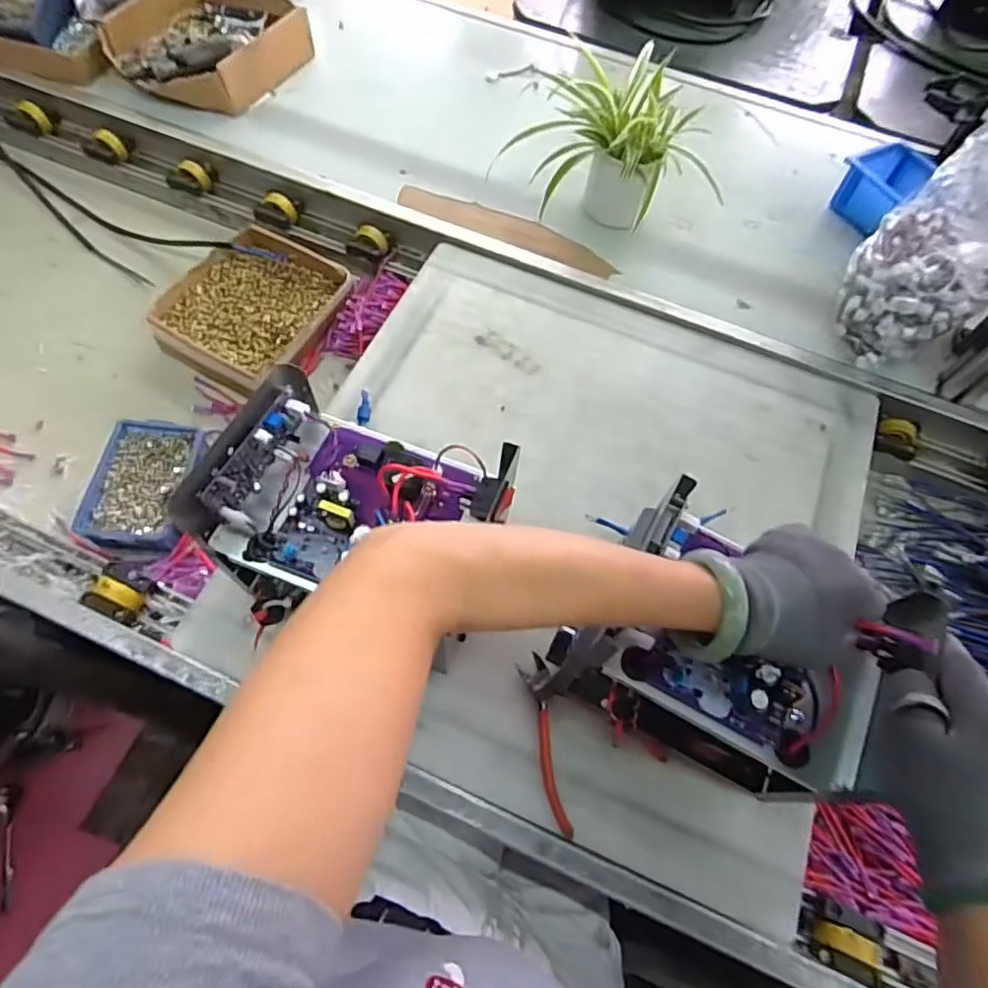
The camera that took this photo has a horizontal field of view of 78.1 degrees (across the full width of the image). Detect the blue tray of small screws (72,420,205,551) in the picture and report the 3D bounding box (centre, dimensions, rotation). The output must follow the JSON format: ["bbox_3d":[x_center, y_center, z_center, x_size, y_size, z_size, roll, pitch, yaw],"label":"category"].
[{"bbox_3d":[-0.399,-0.009,0.700,0.105,0.045,0.151,3,64,-2],"label":"blue tray of small screws"}]

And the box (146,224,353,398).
[{"bbox_3d":[-0.322,-0.251,0.827,0.198,0.043,0.227,29,65,10],"label":"box"}]

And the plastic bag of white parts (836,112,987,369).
[{"bbox_3d":[0.510,-0.267,0.691,0.159,0.205,0.161,-41,73,-20],"label":"plastic bag of white parts"}]

